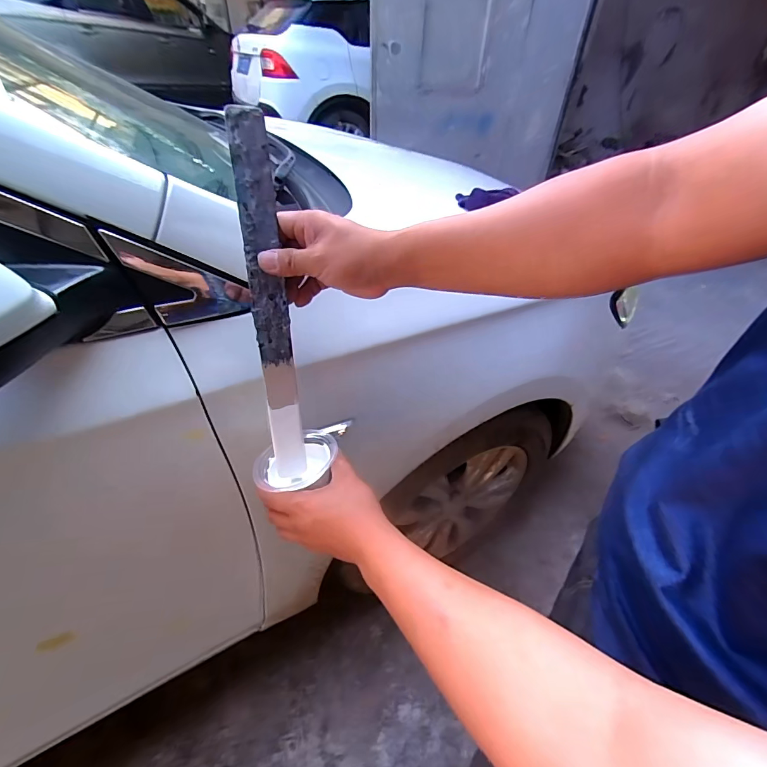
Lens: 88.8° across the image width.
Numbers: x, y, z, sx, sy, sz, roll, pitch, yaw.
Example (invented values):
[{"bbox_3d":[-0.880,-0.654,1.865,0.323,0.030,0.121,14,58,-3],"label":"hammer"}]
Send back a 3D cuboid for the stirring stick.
[{"bbox_3d":[-0.107,-0.063,0.376,0.032,0.339,0.010,-7,21,-12],"label":"stirring stick"}]

